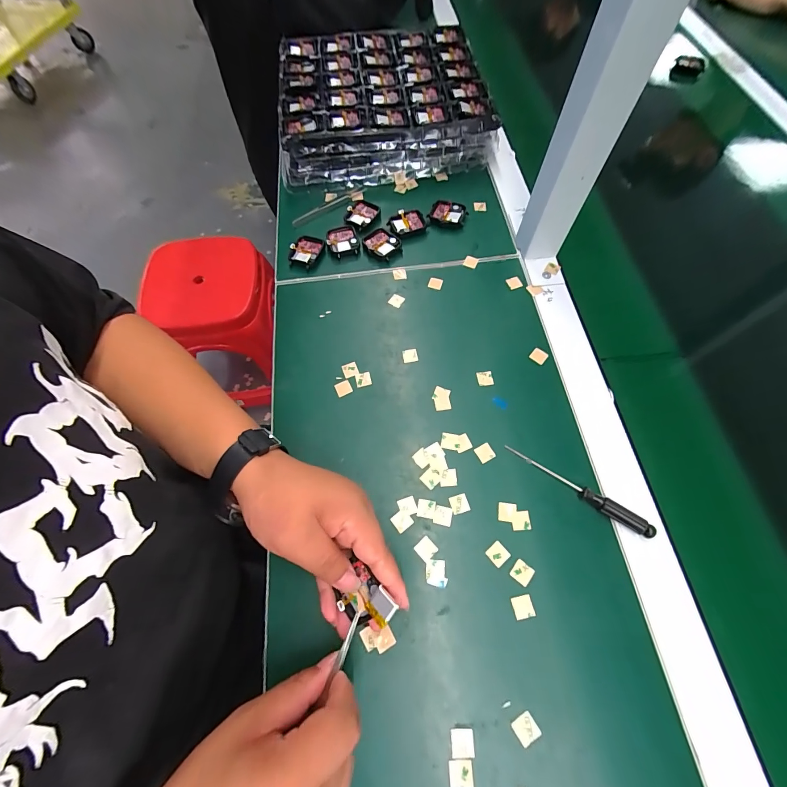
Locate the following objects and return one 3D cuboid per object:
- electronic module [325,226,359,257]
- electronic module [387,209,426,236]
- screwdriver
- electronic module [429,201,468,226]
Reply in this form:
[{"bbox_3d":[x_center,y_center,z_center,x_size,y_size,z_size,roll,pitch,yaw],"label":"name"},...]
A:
[{"bbox_3d":[-0.064,-0.194,0.443,0.038,0.008,0.042,-12,66,-3],"label":"electronic module"},{"bbox_3d":[0.019,-0.220,0.452,0.046,0.014,0.035,-18,66,-5],"label":"electronic module"},{"bbox_3d":[0.160,0.084,0.309,0.129,0.013,0.013,31,71,15],"label":"screwdriver"},{"bbox_3d":[0.073,-0.235,0.457,0.043,0.011,0.036,19,68,11],"label":"electronic module"}]

